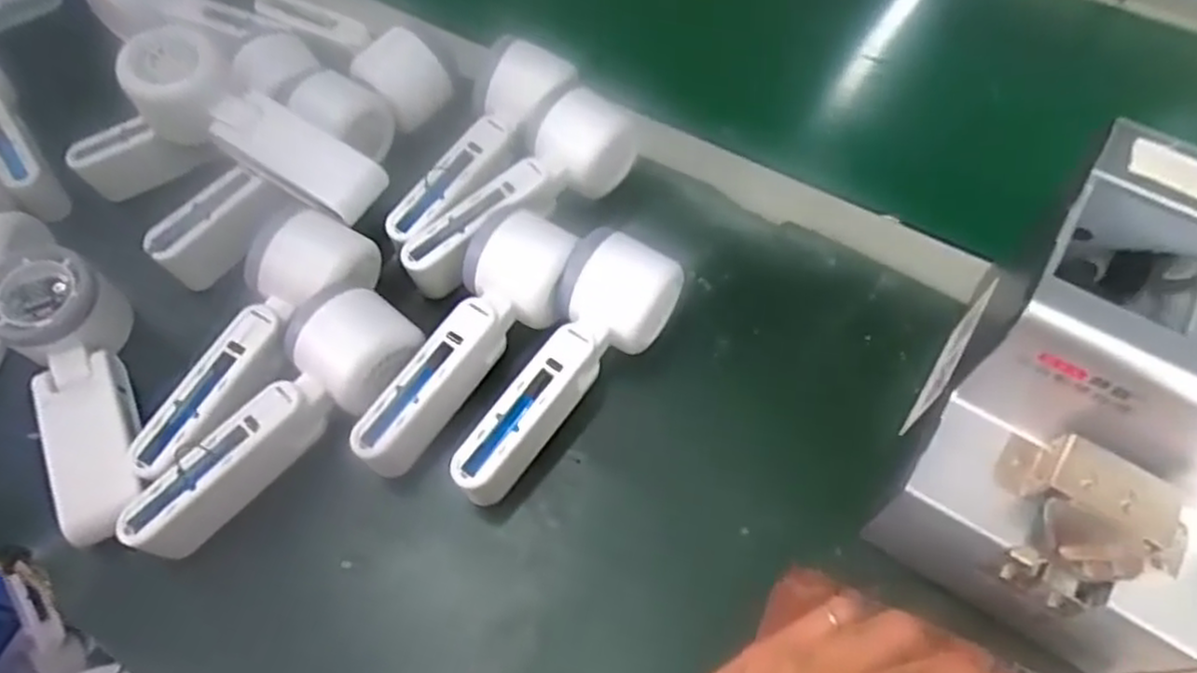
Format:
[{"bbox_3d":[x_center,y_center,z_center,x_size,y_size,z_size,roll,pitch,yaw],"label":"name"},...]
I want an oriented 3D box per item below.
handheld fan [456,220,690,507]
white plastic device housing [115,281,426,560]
[{"bbox_3d":[-0.018,0.015,0.390,0.051,0.051,0.156,29,64,17],"label":"handheld fan"},{"bbox_3d":[-0.165,0.041,0.385,0.054,0.047,0.167,36,67,20],"label":"white plastic device housing"}]

